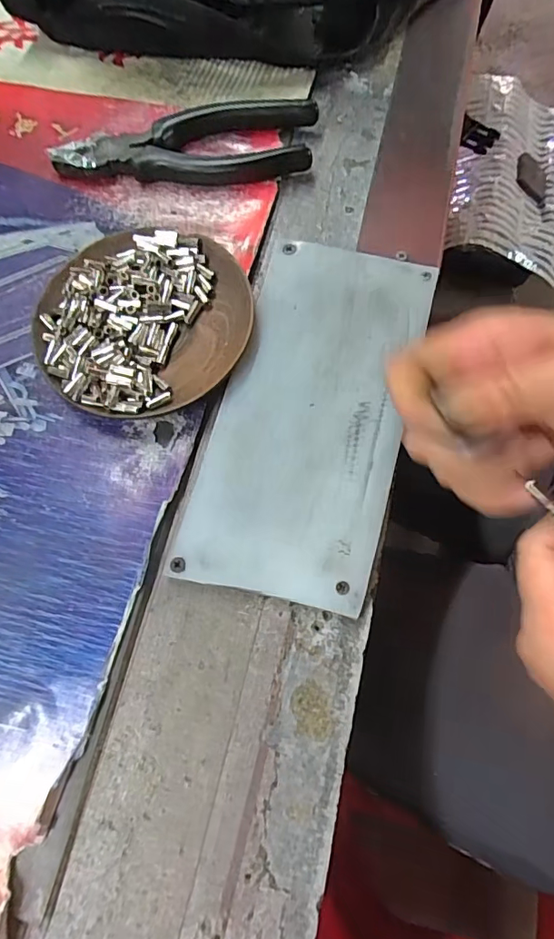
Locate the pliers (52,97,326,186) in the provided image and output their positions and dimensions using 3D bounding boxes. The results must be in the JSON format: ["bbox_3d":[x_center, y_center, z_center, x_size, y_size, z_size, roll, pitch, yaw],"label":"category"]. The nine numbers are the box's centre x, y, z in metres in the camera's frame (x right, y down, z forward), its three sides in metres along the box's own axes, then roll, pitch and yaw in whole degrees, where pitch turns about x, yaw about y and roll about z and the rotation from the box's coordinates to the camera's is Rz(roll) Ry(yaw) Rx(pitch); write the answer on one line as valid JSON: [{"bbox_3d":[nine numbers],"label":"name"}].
[{"bbox_3d":[-0.057,-0.203,0.320,0.162,0.016,0.049,-5,71,0],"label":"pliers"}]

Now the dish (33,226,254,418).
[{"bbox_3d":[-0.072,-0.080,0.278,0.113,0.020,0.112,0,71,1],"label":"dish"}]

